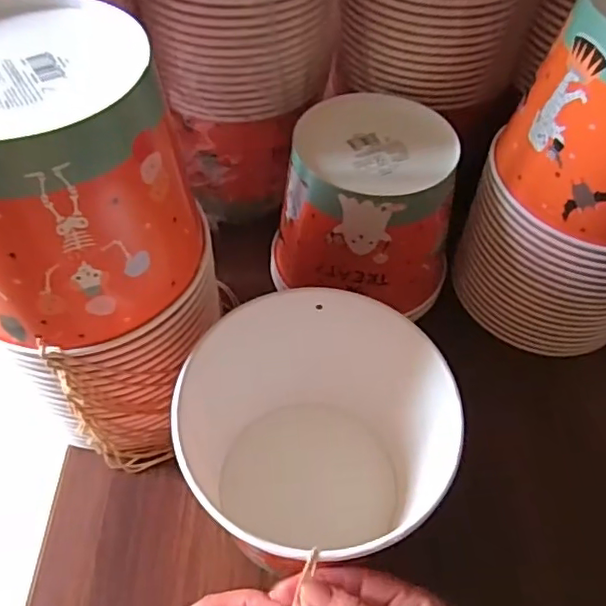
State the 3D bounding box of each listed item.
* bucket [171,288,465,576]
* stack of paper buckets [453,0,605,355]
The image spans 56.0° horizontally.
[{"bbox_3d":[0.005,0.101,0.384,0.163,0.151,0.161,1,54,-1],"label":"bucket"},{"bbox_3d":[0.225,-0.097,0.443,0.151,0.253,0.138,33,59,20],"label":"stack of paper buckets"}]

